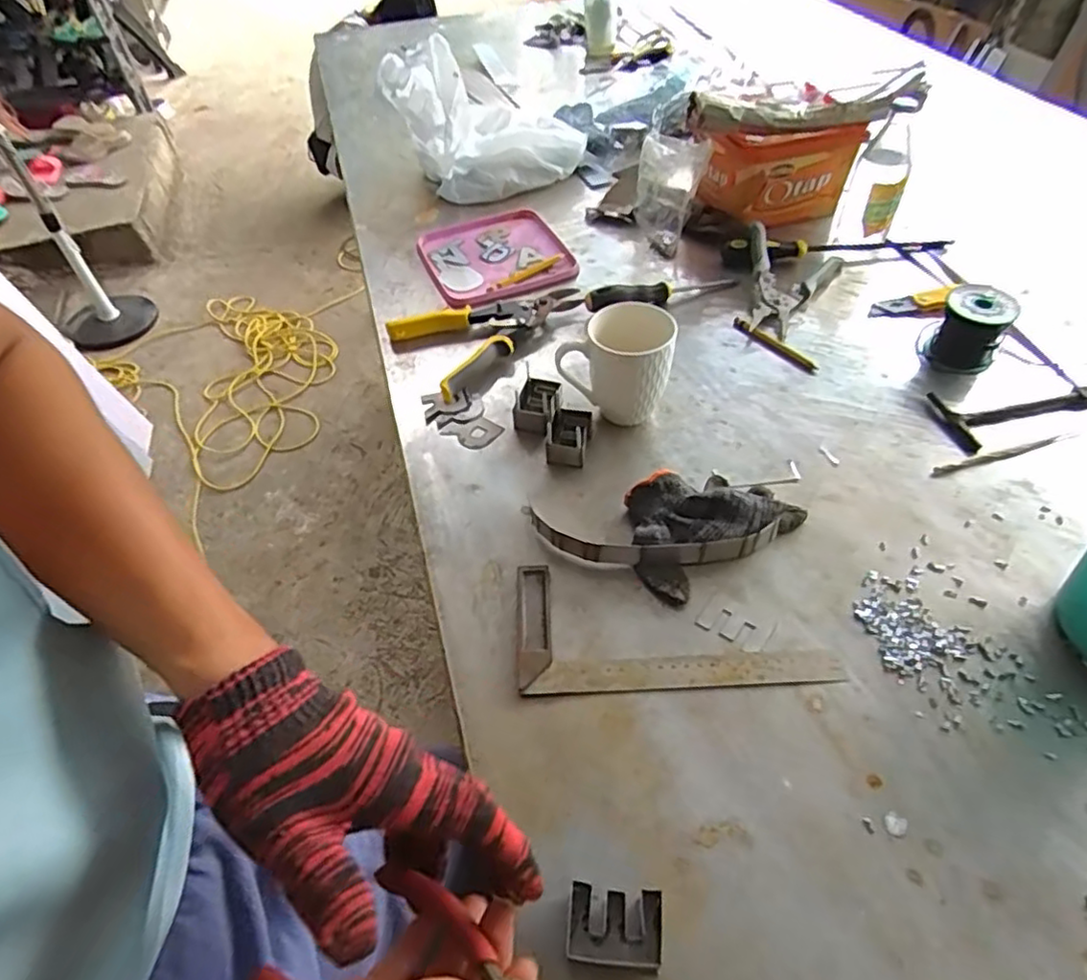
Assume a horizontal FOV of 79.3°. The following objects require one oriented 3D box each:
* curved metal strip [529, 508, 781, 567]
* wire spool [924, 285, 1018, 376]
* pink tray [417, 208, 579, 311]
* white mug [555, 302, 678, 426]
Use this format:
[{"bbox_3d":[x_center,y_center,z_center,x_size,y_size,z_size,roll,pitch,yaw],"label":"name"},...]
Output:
[{"bbox_3d":[0.096,0.043,0.577,0.217,0.024,0.045,3,50,5],"label":"curved metal strip"},{"bbox_3d":[0.466,-0.178,0.715,0.064,0.072,0.064,14,52,14],"label":"wire spool"},{"bbox_3d":[-0.068,-0.326,0.909,0.184,0.015,0.235,-18,51,-12],"label":"pink tray"},{"bbox_3d":[0.076,-0.126,0.670,0.110,0.110,0.081,13,52,14],"label":"white mug"}]

